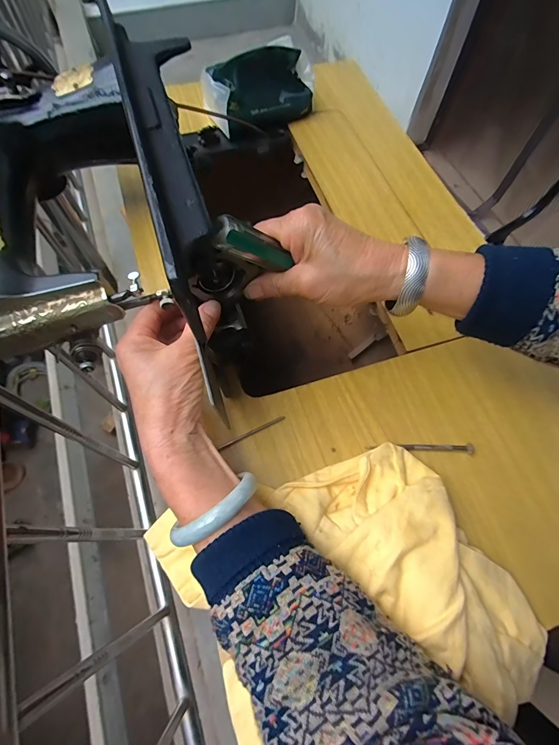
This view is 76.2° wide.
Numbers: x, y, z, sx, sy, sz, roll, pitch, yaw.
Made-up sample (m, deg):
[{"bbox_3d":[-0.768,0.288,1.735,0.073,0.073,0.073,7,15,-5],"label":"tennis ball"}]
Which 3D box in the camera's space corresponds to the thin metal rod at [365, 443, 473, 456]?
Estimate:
[{"bbox_3d":[0.135,0.071,0.339,0.103,0.007,0.009,2,65,0],"label":"thin metal rod"}]

